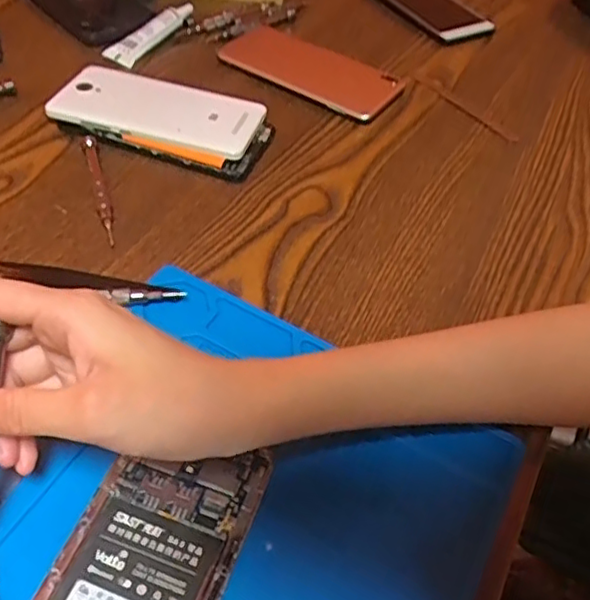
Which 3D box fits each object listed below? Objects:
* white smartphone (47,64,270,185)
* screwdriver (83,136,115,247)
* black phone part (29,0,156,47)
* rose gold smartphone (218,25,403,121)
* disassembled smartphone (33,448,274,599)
[{"bbox_3d":[-0.101,-0.140,0.483,0.160,0.016,0.080,17,50,9],"label":"white smartphone"},{"bbox_3d":[-0.132,-0.077,0.429,0.009,0.008,0.102,-11,51,-15],"label":"screwdriver"},{"bbox_3d":[-0.201,-0.285,0.598,0.085,0.005,0.163,-33,60,-29],"label":"black phone part"},{"bbox_3d":[0.008,-0.199,0.547,0.156,0.015,0.068,28,62,20],"label":"rose gold smartphone"},{"bbox_3d":[-0.065,0.116,0.268,0.069,0.005,0.132,17,50,9],"label":"disassembled smartphone"}]

